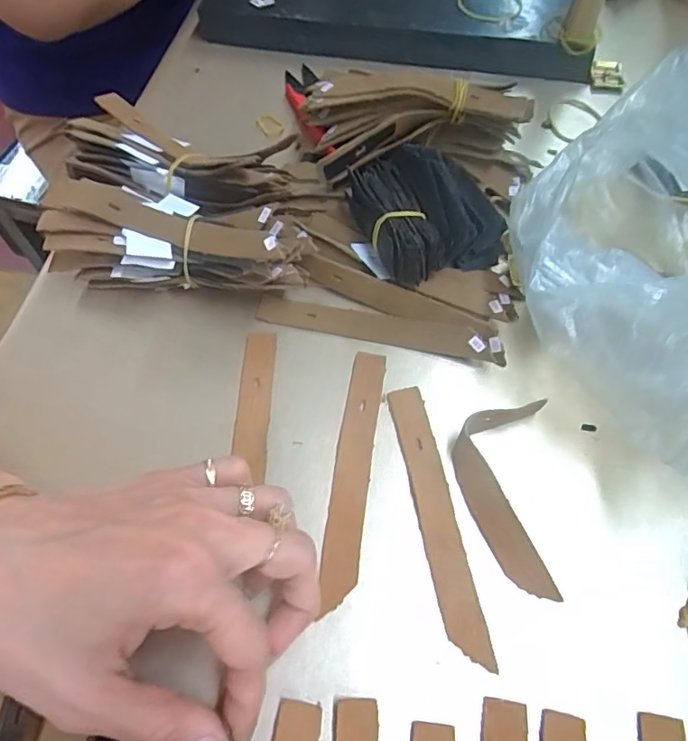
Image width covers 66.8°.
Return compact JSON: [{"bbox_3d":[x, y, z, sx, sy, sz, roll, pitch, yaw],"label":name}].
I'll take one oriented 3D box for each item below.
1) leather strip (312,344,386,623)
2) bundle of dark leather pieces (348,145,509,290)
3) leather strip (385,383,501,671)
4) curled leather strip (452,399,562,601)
[{"bbox_3d":[0.005,0.046,0.248,0.017,0.004,0.123,7,62,5],"label":"leather strip"},{"bbox_3d":[0.043,-0.091,0.298,0.071,0.036,0.081,-23,63,-11],"label":"bundle of dark leather pieces"},{"bbox_3d":[0.042,0.065,0.238,0.017,0.004,0.123,-10,62,-4],"label":"leather strip"},{"bbox_3d":[0.072,0.056,0.235,0.040,0.016,0.082,-1,61,1],"label":"curled leather strip"}]

